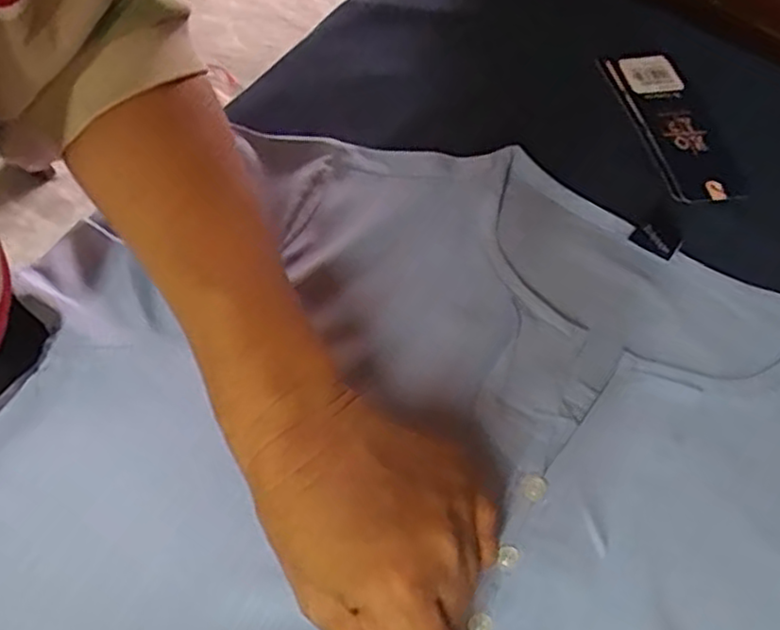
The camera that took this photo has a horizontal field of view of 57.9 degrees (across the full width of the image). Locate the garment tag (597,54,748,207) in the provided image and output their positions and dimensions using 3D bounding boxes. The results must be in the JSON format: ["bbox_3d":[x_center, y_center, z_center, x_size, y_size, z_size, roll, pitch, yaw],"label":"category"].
[{"bbox_3d":[0.172,-0.115,0.429,0.047,0.011,0.117,-15,63,-10],"label":"garment tag"}]

